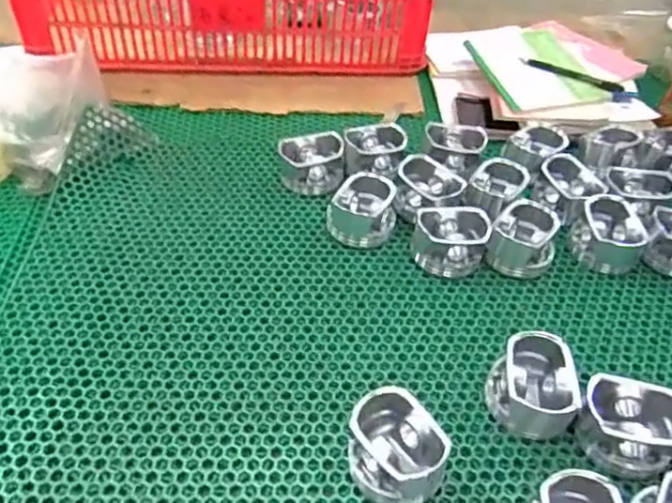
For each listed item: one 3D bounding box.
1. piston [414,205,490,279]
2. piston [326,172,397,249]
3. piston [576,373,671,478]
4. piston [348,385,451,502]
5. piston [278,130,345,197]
[{"bbox_3d":[0.120,-0.012,0.632,0.073,0.047,0.065,15,46,11],"label":"piston"},{"bbox_3d":[0.029,-0.048,0.659,0.074,0.049,0.074,11,45,8],"label":"piston"},{"bbox_3d":[0.236,0.140,0.481,0.076,0.050,0.062,15,46,11],"label":"piston"},{"bbox_3d":[0.046,0.152,0.458,0.074,0.050,0.065,34,52,27],"label":"piston"},{"bbox_3d":[-0.029,-0.107,0.718,0.074,0.047,0.074,0,45,-4],"label":"piston"}]

